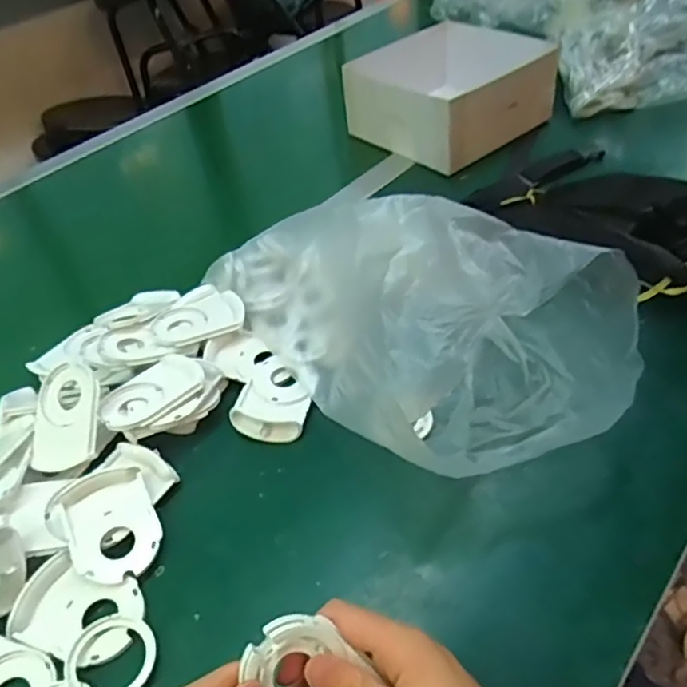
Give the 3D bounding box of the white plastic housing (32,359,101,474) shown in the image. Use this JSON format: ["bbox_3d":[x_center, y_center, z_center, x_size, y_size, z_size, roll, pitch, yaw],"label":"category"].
[{"bbox_3d":[-0.215,0.057,0.468,0.058,0.020,0.083,-14,66,10],"label":"white plastic housing"}]

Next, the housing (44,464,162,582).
[{"bbox_3d":[-0.168,0.128,0.419,0.068,0.023,0.084,-25,47,-17],"label":"housing"}]

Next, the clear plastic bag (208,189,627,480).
[{"bbox_3d":[0.048,-0.046,0.490,0.196,0.119,0.352,-31,49,-22],"label":"clear plastic bag"}]

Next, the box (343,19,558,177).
[{"bbox_3d":[0.143,-0.345,0.808,0.234,0.083,0.222,-32,49,-23],"label":"box"}]

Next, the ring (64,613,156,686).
[{"bbox_3d":[-0.142,0.189,0.362,0.052,0.010,0.049,-4,44,4],"label":"ring"}]

